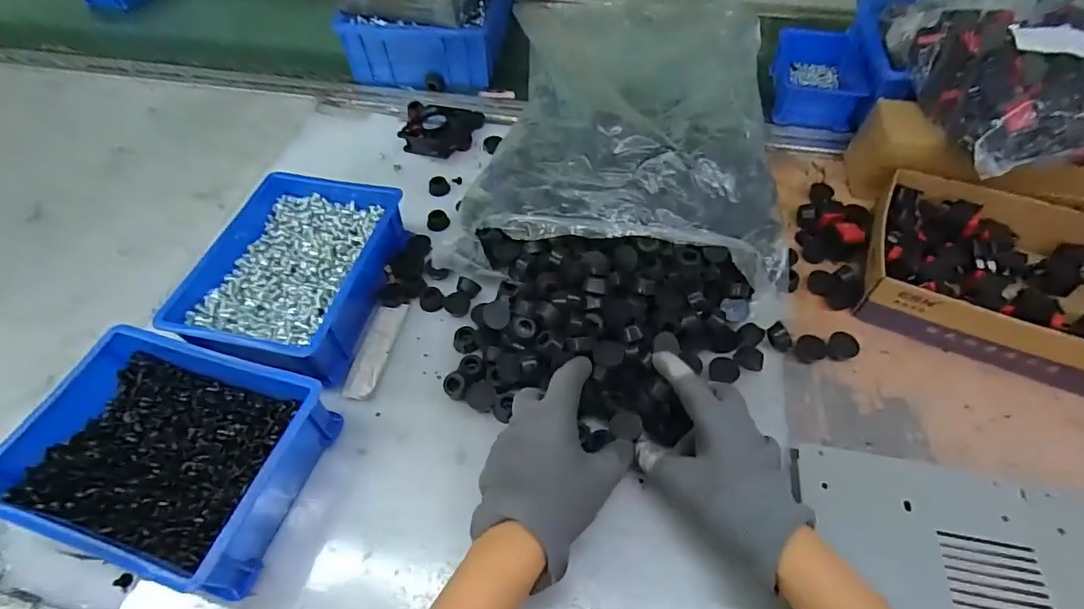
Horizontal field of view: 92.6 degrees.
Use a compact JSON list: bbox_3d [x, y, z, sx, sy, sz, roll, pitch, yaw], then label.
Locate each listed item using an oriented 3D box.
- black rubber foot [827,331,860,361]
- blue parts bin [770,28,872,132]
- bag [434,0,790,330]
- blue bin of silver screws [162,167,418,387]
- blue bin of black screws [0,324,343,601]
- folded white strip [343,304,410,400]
[{"bbox_3d":[0.264,0.038,0.457,0.026,0.014,0.024,-1,54,2],"label":"black rubber foot"},{"bbox_3d":[0.351,-0.286,0.666,0.104,0.056,0.148,11,55,11],"label":"blue parts bin"},{"bbox_3d":[0.101,-0.199,0.579,0.315,0.096,0.430,8,55,8],"label":"bag"},{"bbox_3d":[-0.226,-0.032,0.488,0.150,0.063,0.204,10,55,9],"label":"blue bin of silver screws"},{"bbox_3d":[-0.274,0.110,0.385,0.196,0.067,0.144,13,55,12],"label":"blue bin of black screws"},{"bbox_3d":[-0.152,0.040,0.471,0.031,0.007,0.101,6,54,7],"label":"folded white strip"}]

